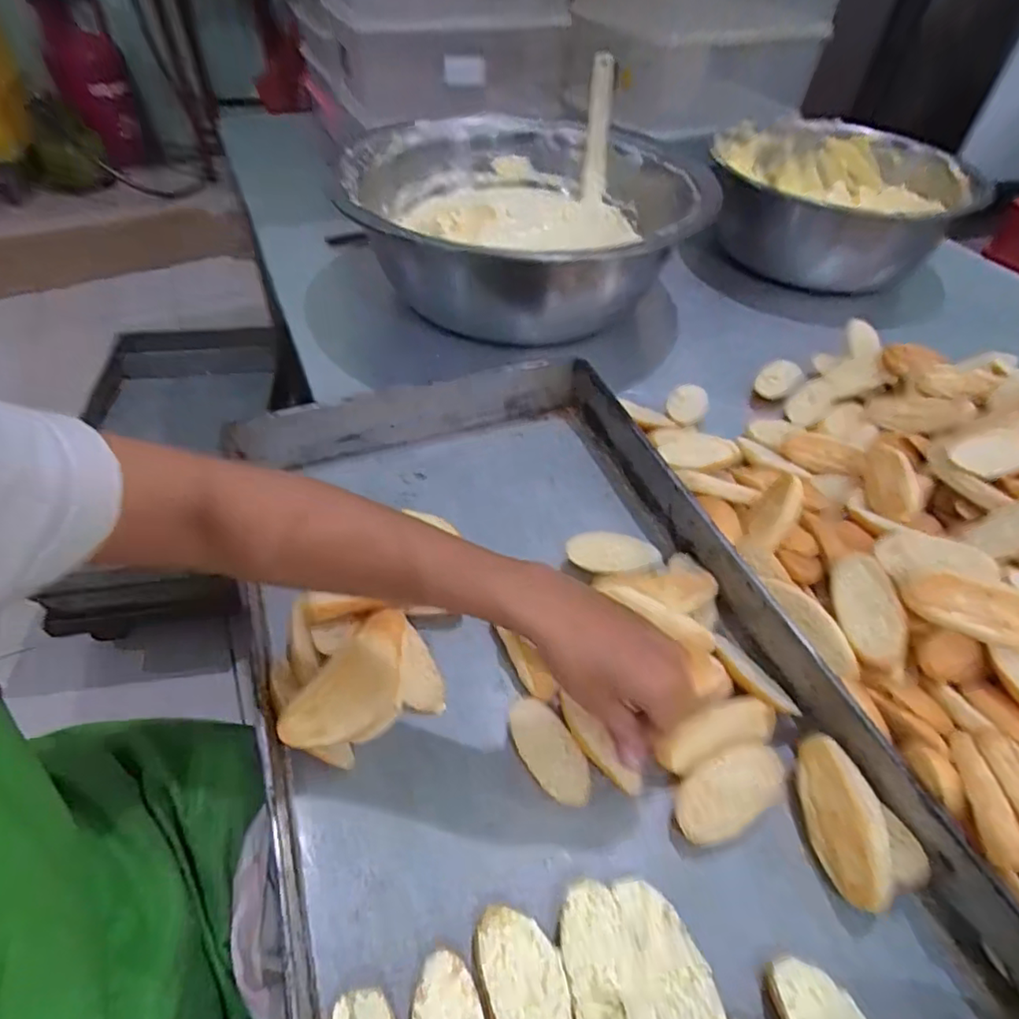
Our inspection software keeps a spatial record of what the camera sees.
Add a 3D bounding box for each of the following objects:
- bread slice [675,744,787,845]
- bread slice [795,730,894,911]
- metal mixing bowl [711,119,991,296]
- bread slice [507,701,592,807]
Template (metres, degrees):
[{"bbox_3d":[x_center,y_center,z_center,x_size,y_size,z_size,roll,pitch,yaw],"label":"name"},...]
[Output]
[{"bbox_3d":[0.147,0.186,0.391,0.082,0.014,0.042,-19,72,-19],"label":"bread slice"},{"bbox_3d":[0.212,0.196,0.373,0.045,0.015,0.094,-26,51,23],"label":"bread slice"},{"bbox_3d":[0.505,-0.503,0.971,0.333,0.164,0.333,2,49,-2],"label":"metal mixing bowl"},{"bbox_3d":[0.028,0.165,0.403,0.037,0.008,0.074,-23,54,-21],"label":"bread slice"}]

